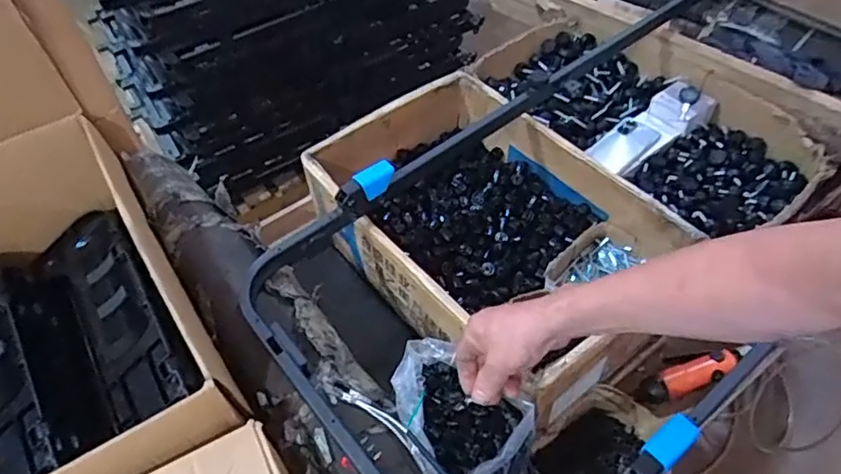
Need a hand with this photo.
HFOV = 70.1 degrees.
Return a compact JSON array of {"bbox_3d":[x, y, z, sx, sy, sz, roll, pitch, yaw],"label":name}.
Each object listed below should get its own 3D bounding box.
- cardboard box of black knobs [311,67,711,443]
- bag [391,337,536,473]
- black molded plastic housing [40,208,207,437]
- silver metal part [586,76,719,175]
[{"bbox_3d":[0.101,-0.017,0.934,0.356,0.147,0.519,-34,57,-21],"label":"cardboard box of black knobs"},{"bbox_3d":[0.036,0.215,0.694,0.185,0.078,0.130,36,62,28],"label":"bag"},{"bbox_3d":[-0.429,0.102,0.895,0.148,0.080,0.394,-48,56,2],"label":"black molded plastic housing"},{"bbox_3d":[0.409,-0.196,1.072,0.223,0.034,0.093,-35,55,-2],"label":"silver metal part"}]

